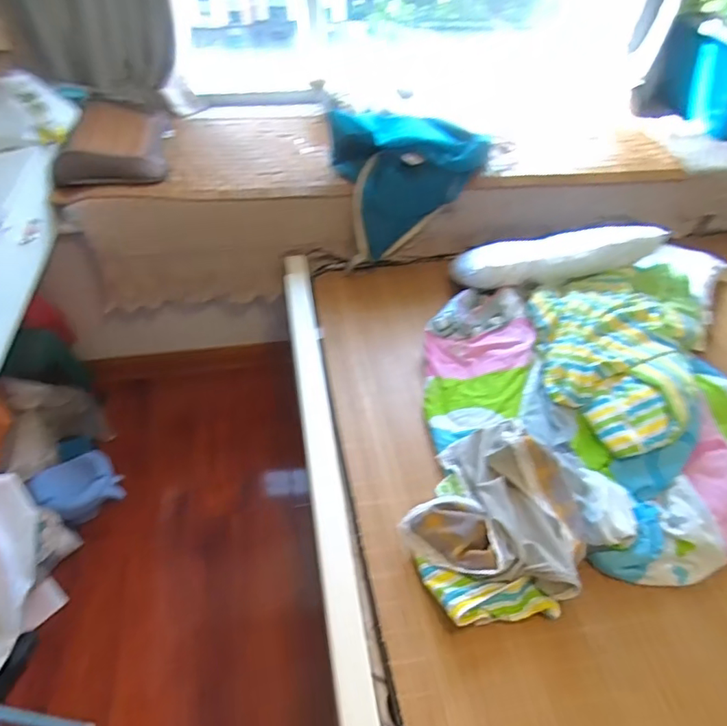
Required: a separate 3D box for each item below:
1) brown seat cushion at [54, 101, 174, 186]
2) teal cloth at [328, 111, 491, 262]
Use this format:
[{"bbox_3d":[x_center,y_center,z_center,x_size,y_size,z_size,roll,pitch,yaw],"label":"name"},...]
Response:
[{"bbox_3d":[-0.726,-0.669,1.617,0.273,0.085,0.467,-7,45,-8],"label":"brown seat cushion"},{"bbox_3d":[0.135,-0.549,1.584,0.431,0.305,0.258,-19,48,-19],"label":"teal cloth"}]

